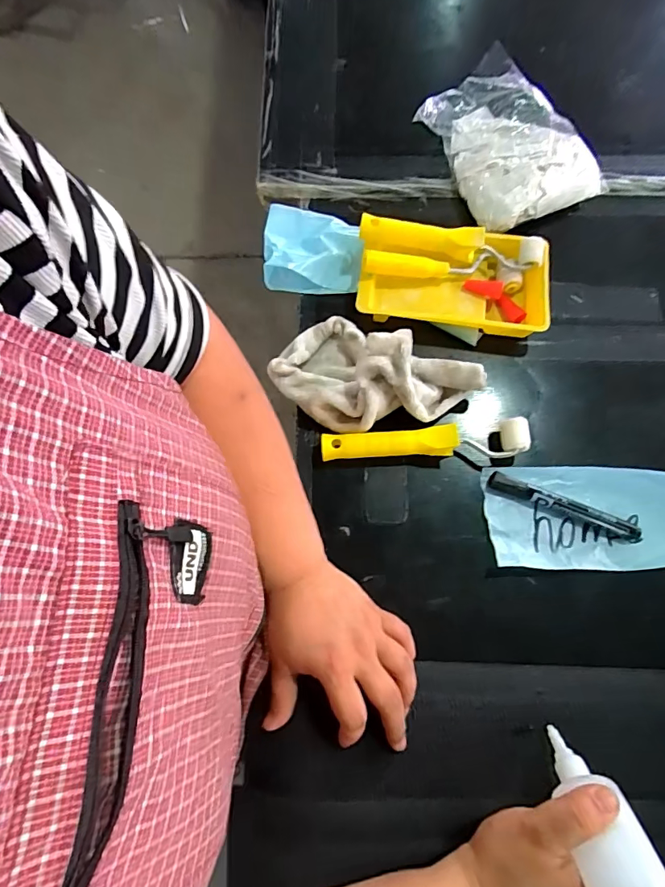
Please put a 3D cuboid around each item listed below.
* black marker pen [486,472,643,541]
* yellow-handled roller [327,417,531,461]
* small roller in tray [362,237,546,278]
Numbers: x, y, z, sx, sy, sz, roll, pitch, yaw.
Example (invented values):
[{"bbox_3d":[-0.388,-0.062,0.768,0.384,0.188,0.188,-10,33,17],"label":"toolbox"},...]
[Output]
[{"bbox_3d":[0.223,0.059,0.446,0.147,0.014,0.015,20,70,10],"label":"black marker pen"},{"bbox_3d":[0.089,0.001,0.453,0.196,0.034,0.034,-5,68,0],"label":"yellow-handled roller"},{"bbox_3d":[0.129,-0.196,0.502,0.193,0.031,0.025,-5,68,0],"label":"small roller in tray"}]

